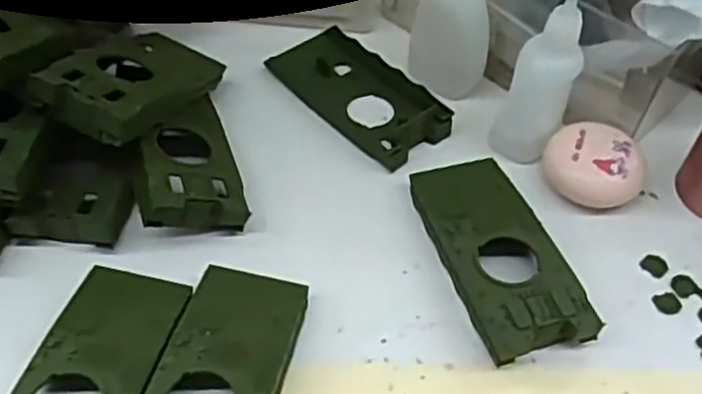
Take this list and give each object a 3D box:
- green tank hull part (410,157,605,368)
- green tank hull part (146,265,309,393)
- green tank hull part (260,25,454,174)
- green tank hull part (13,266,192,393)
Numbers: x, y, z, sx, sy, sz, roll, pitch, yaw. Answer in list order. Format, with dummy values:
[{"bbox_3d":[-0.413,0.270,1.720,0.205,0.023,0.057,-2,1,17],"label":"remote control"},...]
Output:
[{"bbox_3d":[0.065,0.023,0.333,0.047,0.022,0.105,-12,52,-14],"label":"green tank hull part"},{"bbox_3d":[-0.051,0.073,0.283,0.047,0.021,0.104,11,50,6],"label":"green tank hull part"},{"bbox_3d":[0.005,-0.062,0.404,0.054,0.016,0.109,-30,58,-26],"label":"green tank hull part"},{"bbox_3d":[-0.100,0.072,0.281,0.045,0.019,0.103,11,50,6],"label":"green tank hull part"}]

